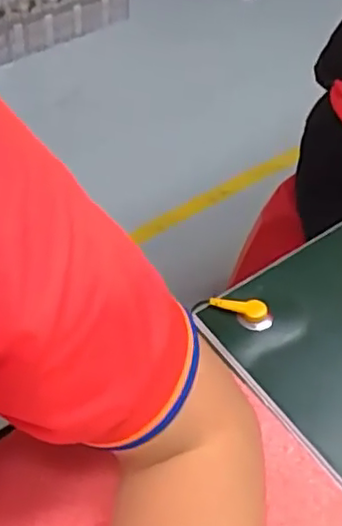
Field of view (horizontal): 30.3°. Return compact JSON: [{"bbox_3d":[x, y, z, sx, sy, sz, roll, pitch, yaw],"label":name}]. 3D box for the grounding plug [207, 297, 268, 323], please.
[{"bbox_3d":[0.048,0.034,0.455,0.041,0.013,0.013,10,52,3],"label":"grounding plug"}]

